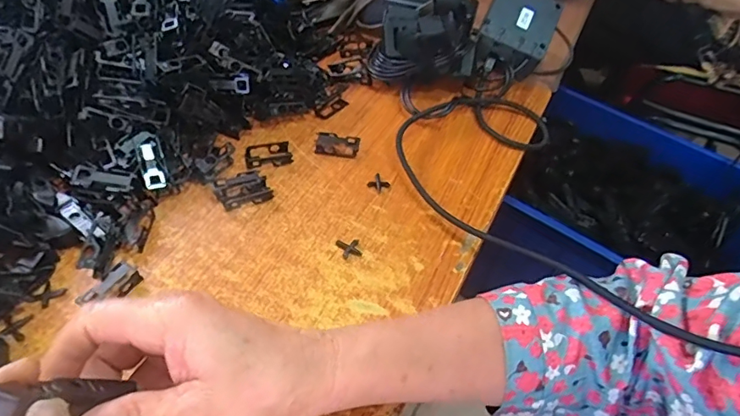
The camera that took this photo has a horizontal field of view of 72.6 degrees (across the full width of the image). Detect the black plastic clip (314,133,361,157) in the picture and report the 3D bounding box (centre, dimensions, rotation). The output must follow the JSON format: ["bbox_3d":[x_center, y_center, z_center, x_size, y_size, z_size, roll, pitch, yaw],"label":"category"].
[{"bbox_3d":[-0.030,-0.057,0.458,0.038,0.011,0.021,10,47,2],"label":"black plastic clip"}]

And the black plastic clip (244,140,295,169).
[{"bbox_3d":[-0.089,-0.047,0.442,0.040,0.010,0.022,-6,49,-13],"label":"black plastic clip"}]

